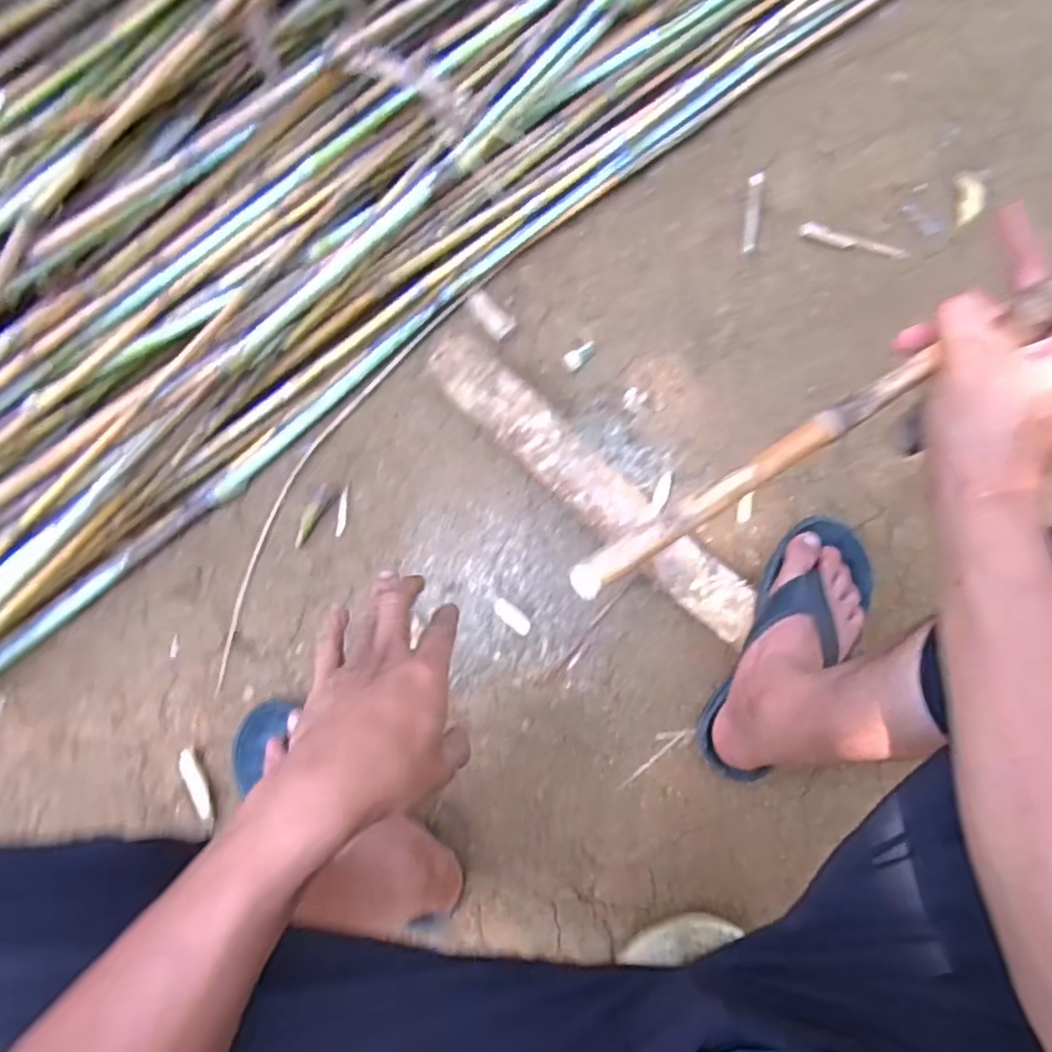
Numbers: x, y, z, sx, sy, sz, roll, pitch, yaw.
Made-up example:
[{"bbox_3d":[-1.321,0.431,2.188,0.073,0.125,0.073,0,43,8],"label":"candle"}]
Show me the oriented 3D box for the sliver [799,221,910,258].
[{"bbox_3d":[0.408,-0.356,0.863,0.133,0.008,0.018,15,77,4],"label":"sliver"}]

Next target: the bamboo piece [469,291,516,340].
[{"bbox_3d":[-0.043,-0.254,0.831,0.029,0.017,0.073,-39,79,-8],"label":"bamboo piece"}]

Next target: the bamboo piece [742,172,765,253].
[{"bbox_3d":[0.285,-0.392,0.867,0.018,0.008,0.110,10,77,3],"label":"bamboo piece"}]

